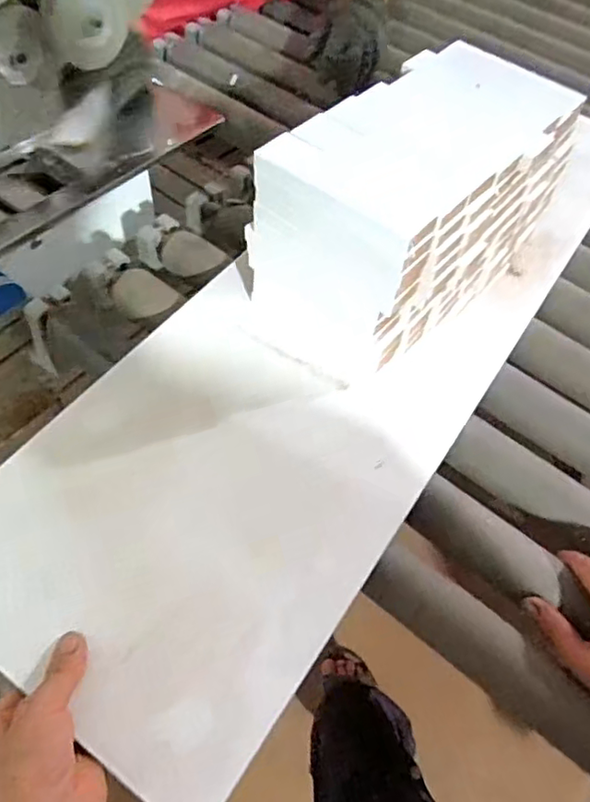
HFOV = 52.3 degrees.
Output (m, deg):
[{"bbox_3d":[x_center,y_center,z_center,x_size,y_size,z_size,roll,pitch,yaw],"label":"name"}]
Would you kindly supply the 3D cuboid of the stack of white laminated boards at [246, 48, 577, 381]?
[{"bbox_3d":[0.116,-0.182,0.596,0.168,0.194,0.329,38,60,19],"label":"stack of white laminated boards"}]

